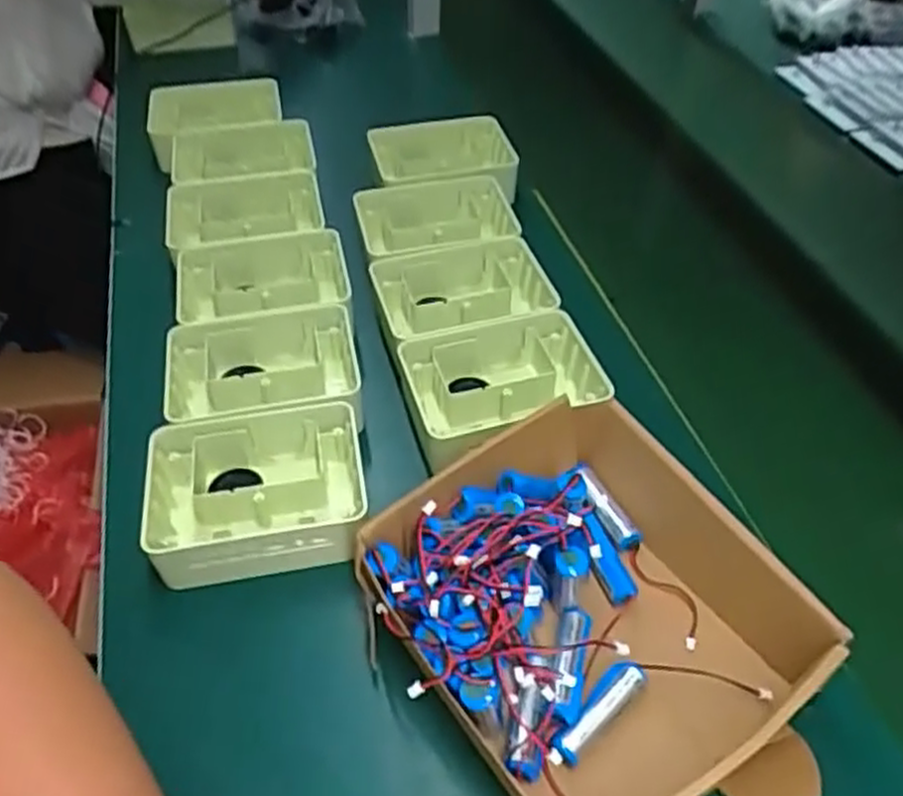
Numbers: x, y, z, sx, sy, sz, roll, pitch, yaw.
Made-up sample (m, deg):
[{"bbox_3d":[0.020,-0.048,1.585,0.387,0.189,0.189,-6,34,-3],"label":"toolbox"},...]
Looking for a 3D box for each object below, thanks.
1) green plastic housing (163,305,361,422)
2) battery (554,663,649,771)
[{"bbox_3d":[-0.145,-0.008,0.611,0.143,0.064,0.107,-7,47,-9],"label":"green plastic housing"},{"bbox_3d":[0.083,0.176,0.439,0.070,0.015,0.017,-37,57,-26],"label":"battery"}]

